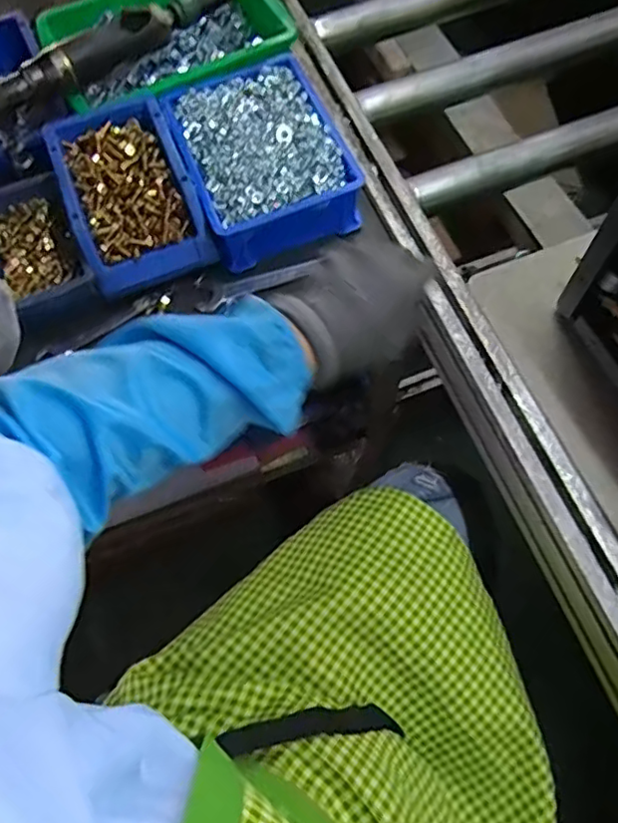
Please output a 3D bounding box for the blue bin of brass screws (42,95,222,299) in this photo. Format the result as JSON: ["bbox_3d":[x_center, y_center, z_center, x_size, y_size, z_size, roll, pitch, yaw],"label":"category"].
[{"bbox_3d":[-0.173,-0.208,0.581,0.115,0.064,0.183,-23,67,-7],"label":"blue bin of brass screws"}]

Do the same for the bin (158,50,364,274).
[{"bbox_3d":[-0.048,-0.252,0.602,0.151,0.067,0.196,-20,67,-6],"label":"bin"}]

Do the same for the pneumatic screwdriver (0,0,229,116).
[{"bbox_3d":[-0.198,-0.376,0.606,0.285,0.048,0.037,-36,69,-13],"label":"pneumatic screwdriver"}]

